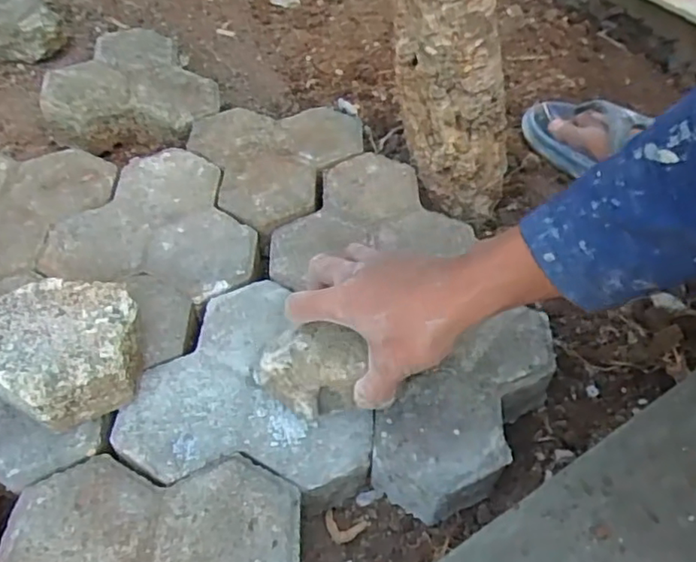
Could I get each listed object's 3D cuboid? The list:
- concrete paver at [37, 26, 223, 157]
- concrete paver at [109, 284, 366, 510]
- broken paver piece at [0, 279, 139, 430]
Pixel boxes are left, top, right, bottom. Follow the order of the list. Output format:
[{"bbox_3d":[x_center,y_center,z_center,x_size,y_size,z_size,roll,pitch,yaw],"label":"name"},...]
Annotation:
[{"bbox_3d":[-0.260,-0.236,0.732,0.191,0.072,0.180,-8,52,-8],"label":"concrete paver"},{"bbox_3d":[-0.074,0.087,0.498,0.187,0.059,0.182,4,51,1],"label":"concrete paver"},{"bbox_3d":[-0.206,0.049,0.440,0.105,0.056,0.099,-26,56,-21],"label":"broken paver piece"}]

